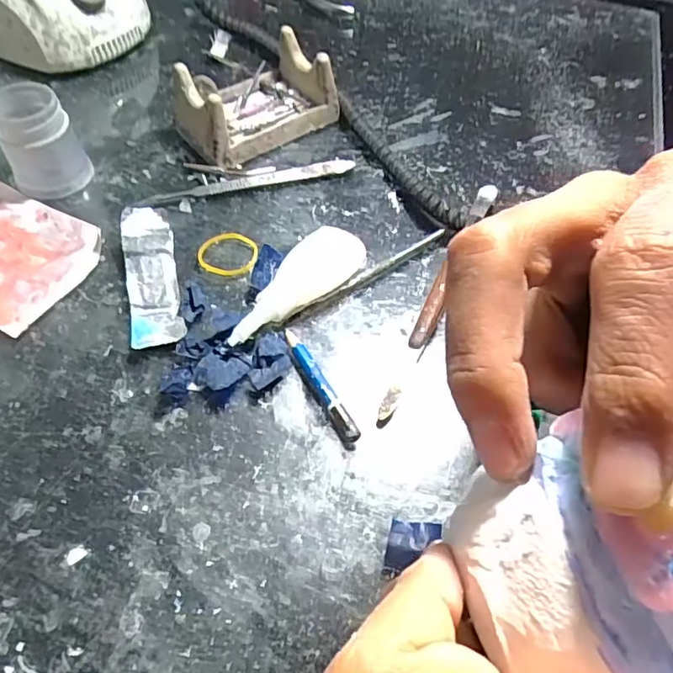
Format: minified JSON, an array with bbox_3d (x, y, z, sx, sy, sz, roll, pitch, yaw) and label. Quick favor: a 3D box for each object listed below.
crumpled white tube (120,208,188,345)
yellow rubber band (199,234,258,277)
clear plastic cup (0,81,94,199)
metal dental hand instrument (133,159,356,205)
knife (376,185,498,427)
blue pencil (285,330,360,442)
[{"bbox_3d":[-0.098,-0.032,0.288,0.026,0.016,0.085,-12,57,-10],"label":"crumpled white tube"},{"bbox_3d":[-0.060,-0.045,0.308,0.033,0.004,0.029,-19,58,-14],"label":"yellow rubber band"},{"bbox_3d":[-0.174,-0.114,0.321,0.040,0.050,0.039,1,55,-1],"label":"clear plastic cup"},{"bbox_3d":[-0.054,-0.096,0.342,0.133,0.005,0.011,-13,57,-11],"label":"metal dental hand instrument"},{"bbox_3d":[0.057,-0.029,0.292,0.010,0.015,0.175,22,58,13],"label":"knife"},{"bbox_3d":[-0.008,0.022,0.259,0.006,0.010,0.067,-23,59,-17],"label":"blue pencil"}]

